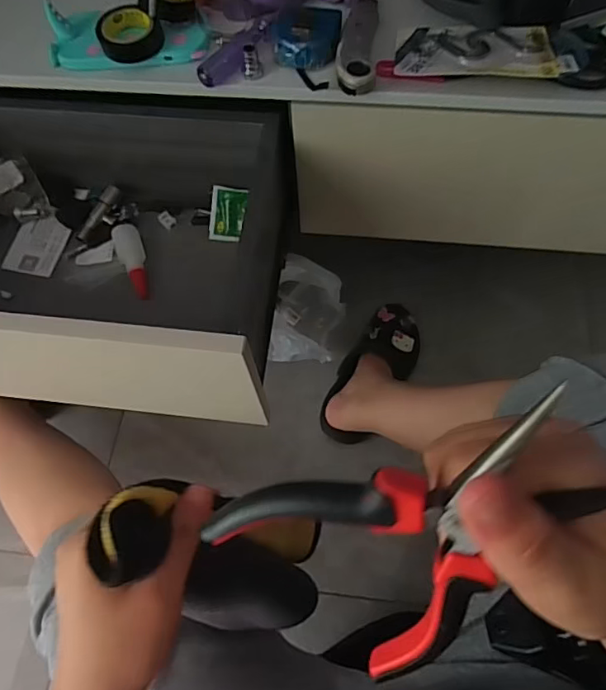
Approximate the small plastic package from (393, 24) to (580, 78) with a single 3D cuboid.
[{"bbox_3d":[0.177,-0.297,0.505,0.163,0.019,0.088,5,65,5],"label":"small plastic package"}]

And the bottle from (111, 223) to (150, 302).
[{"bbox_3d":[-0.220,-0.111,0.659,0.034,0.020,0.110,-21,66,-8],"label":"bottle"}]

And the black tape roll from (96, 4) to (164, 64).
[{"bbox_3d":[-0.181,-0.325,0.530,0.062,0.027,0.062,-1,65,2],"label":"black tape roll"}]

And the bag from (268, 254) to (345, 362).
[{"bbox_3d":[0.011,-0.052,0.873,0.116,0.138,0.145,5,65,5],"label":"bag"}]

